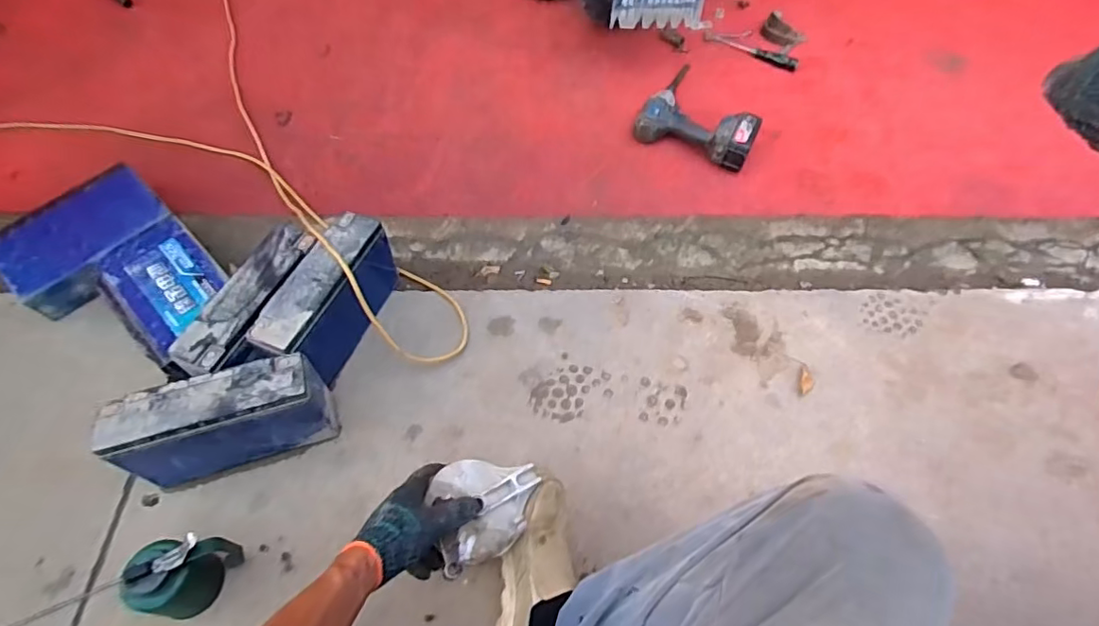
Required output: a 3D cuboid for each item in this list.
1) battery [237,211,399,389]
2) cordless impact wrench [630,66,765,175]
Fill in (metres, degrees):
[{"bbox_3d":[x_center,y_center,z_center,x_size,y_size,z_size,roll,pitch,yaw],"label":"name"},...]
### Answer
[{"bbox_3d":[-0.377,-0.020,0.968,0.092,0.166,0.278,20,61,9],"label":"battery"},{"bbox_3d":[0.353,-0.452,1.271,0.248,0.091,0.268,24,60,13],"label":"cordless impact wrench"}]

